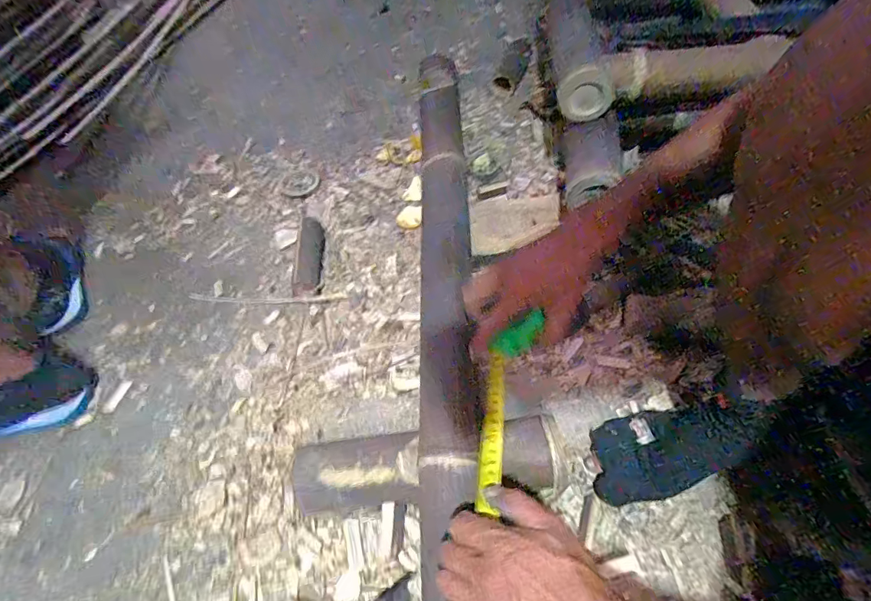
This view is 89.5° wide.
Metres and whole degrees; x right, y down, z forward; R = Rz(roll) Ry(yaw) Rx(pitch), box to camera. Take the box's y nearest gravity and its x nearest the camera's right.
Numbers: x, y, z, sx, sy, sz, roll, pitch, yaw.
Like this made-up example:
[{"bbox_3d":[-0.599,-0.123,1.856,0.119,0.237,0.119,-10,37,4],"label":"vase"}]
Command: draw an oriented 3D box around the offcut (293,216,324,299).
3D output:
[{"bbox_3d":[-0.206,-0.072,0.724,0.038,0.028,0.158,-4,58,2],"label":"offcut"}]

